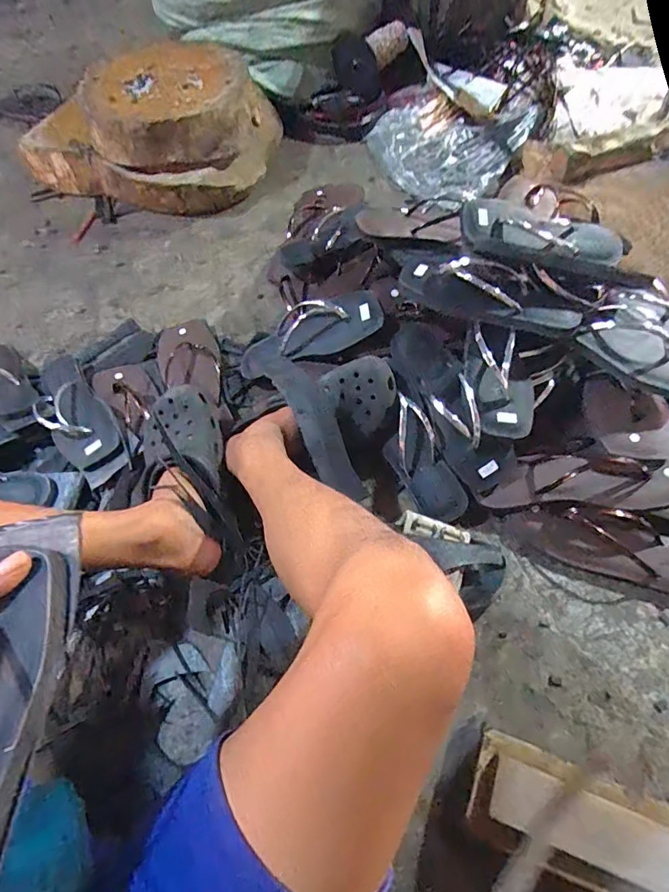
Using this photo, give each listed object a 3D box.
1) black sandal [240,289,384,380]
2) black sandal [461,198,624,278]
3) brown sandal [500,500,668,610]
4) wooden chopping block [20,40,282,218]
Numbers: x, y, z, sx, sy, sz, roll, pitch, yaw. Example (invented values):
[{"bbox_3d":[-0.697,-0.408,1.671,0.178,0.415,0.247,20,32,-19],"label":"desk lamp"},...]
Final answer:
[{"bbox_3d":[-0.049,-0.168,0.718,0.241,0.054,0.081,-18,56,22],"label":"black sandal"},{"bbox_3d":[0.296,-0.282,0.669,0.238,0.048,0.103,8,58,-8],"label":"black sandal"},{"bbox_3d":[0.350,0.132,0.607,0.273,0.040,0.086,15,61,13],"label":"brown sandal"},{"bbox_3d":[-0.374,-0.693,1.059,0.441,0.195,0.381,13,60,11],"label":"wooden chopping block"}]

